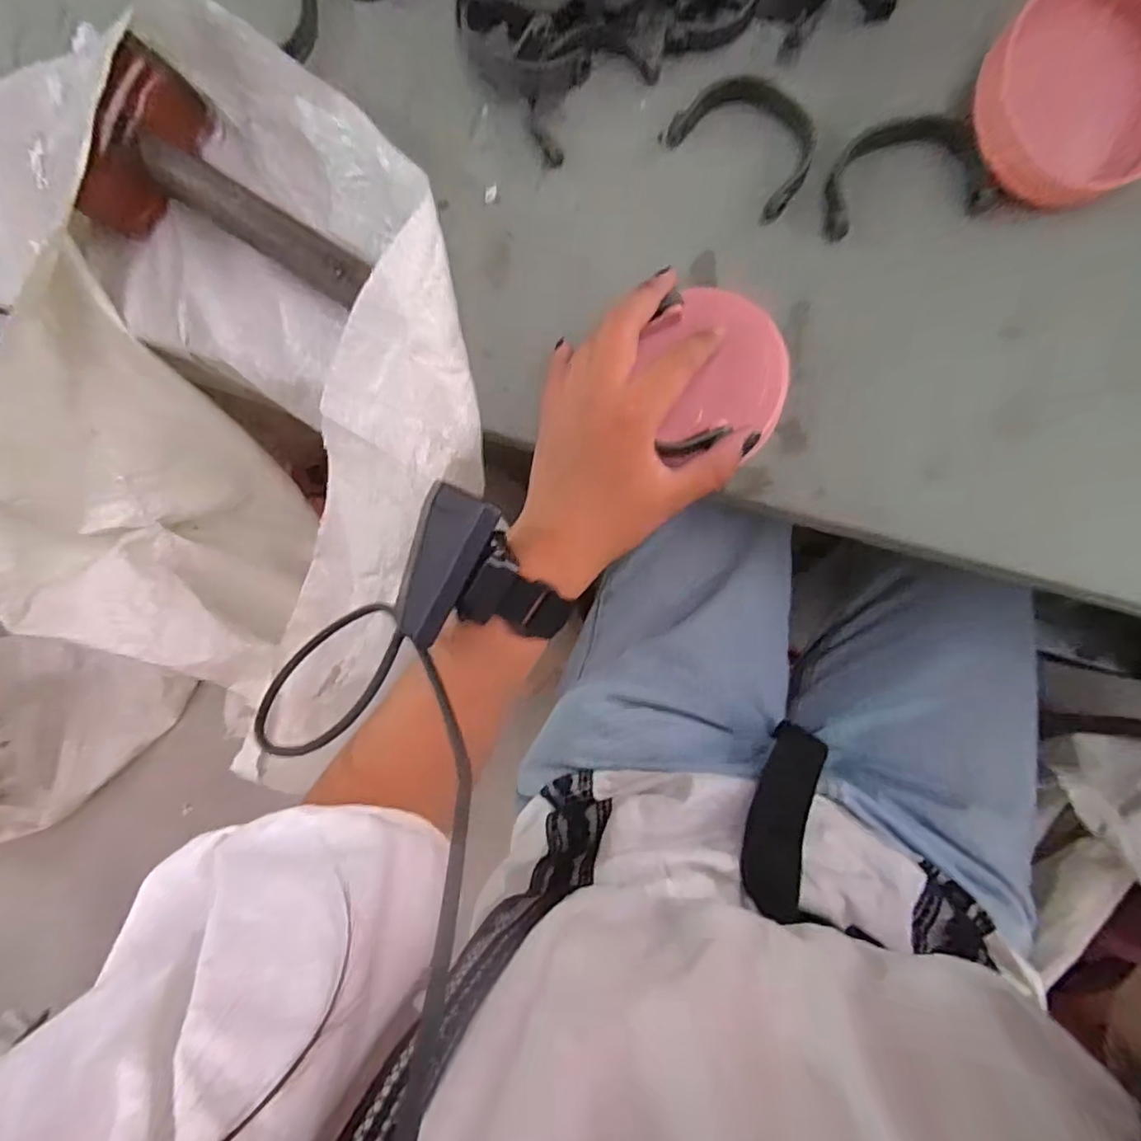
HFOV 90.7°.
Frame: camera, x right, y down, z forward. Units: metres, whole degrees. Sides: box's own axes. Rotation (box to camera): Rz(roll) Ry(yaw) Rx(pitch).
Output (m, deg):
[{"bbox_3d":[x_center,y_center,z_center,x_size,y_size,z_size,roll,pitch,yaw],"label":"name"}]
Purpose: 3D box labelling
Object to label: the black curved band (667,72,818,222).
[{"bbox_3d":[0.099,-0.236,0.306,0.078,0.012,0.051,45,94,9],"label":"black curved band"}]

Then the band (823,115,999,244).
[{"bbox_3d":[0.173,-0.206,0.291,0.079,0.013,0.051,-7,86,8],"label":"band"}]

